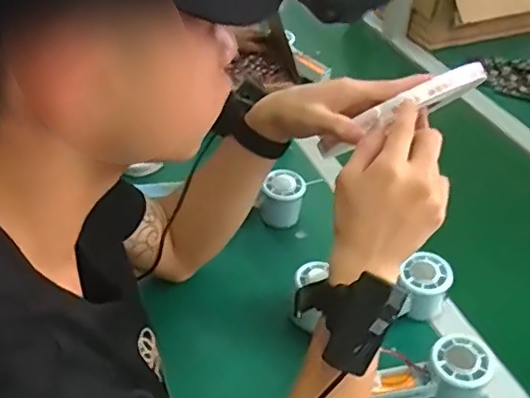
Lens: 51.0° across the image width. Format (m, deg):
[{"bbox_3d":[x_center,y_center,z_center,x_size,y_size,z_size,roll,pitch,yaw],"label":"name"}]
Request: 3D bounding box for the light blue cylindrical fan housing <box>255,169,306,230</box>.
[{"bbox_3d":[0.021,0.002,0.745,0.056,0.068,0.052,3,40,-3],"label":"light blue cylindrical fan housing"}]

